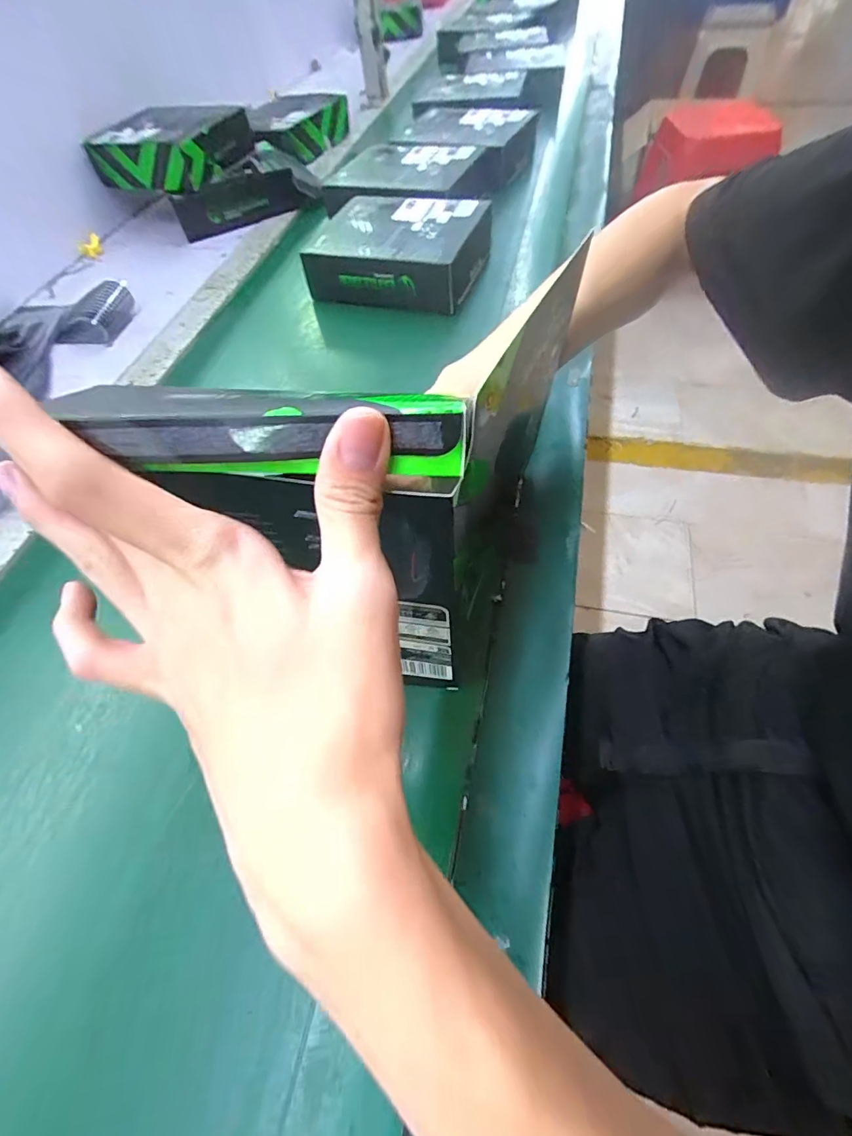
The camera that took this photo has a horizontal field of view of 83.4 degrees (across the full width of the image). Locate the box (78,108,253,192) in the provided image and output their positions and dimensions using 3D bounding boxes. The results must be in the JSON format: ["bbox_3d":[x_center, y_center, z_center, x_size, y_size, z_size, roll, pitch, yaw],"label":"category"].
[{"bbox_3d":[-0.353,-0.587,0.666,0.172,0.055,0.150,19,61,17],"label":"box"}]

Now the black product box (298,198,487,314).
[{"bbox_3d":[-0.032,-0.374,0.568,0.185,0.057,0.161,17,60,15],"label":"black product box"}]

